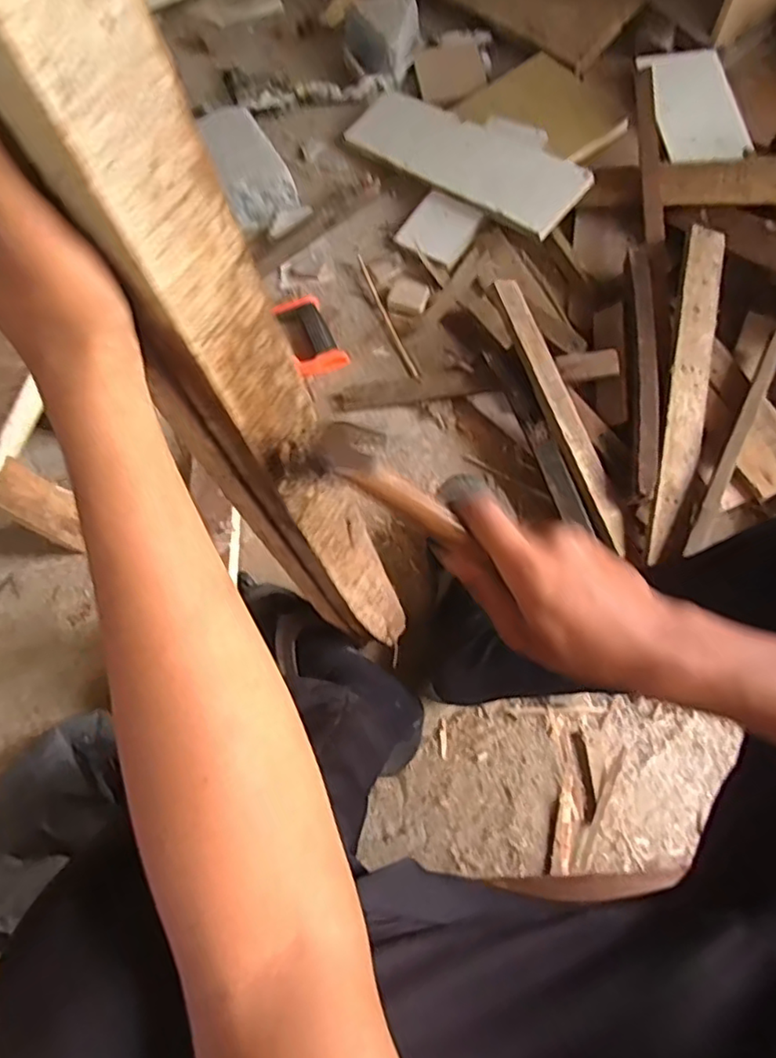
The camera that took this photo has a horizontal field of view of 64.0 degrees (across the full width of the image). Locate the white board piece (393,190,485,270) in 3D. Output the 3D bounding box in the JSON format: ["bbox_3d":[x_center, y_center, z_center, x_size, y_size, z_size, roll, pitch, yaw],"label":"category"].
[{"bbox_3d":[0.074,-0.459,0.942,0.120,0.016,0.108,35,86,26],"label":"white board piece"}]

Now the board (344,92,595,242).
[{"bbox_3d":[0.116,-0.573,0.954,0.394,0.014,0.132,38,87,21],"label":"board"}]

